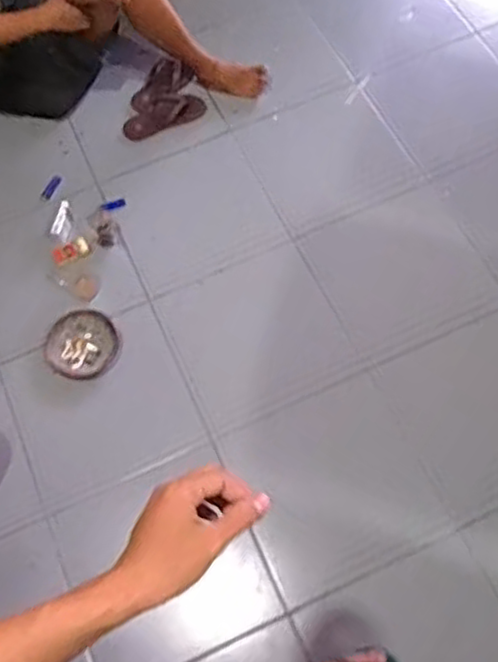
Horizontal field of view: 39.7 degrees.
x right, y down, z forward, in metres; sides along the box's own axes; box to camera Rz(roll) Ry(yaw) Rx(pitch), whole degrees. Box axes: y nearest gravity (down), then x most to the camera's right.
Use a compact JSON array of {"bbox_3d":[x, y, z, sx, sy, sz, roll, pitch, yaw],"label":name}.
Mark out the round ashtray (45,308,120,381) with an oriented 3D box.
[{"bbox_3d":[-0.414,0.034,1.706,0.175,0.023,0.175,0,68,0],"label":"round ashtray"}]

